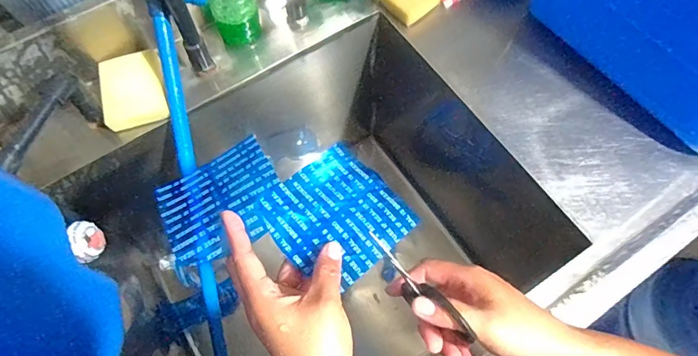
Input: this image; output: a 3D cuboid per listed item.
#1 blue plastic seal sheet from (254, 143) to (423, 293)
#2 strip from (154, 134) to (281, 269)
[{"bbox_3d":[-0.010,0.029,0.367,0.099,0.018,0.097,-40,71,-20],"label":"blue plastic seal sheet"},{"bbox_3d":[-0.105,0.019,0.377,0.096,0.025,0.091,-26,67,-14],"label":"strip"}]

